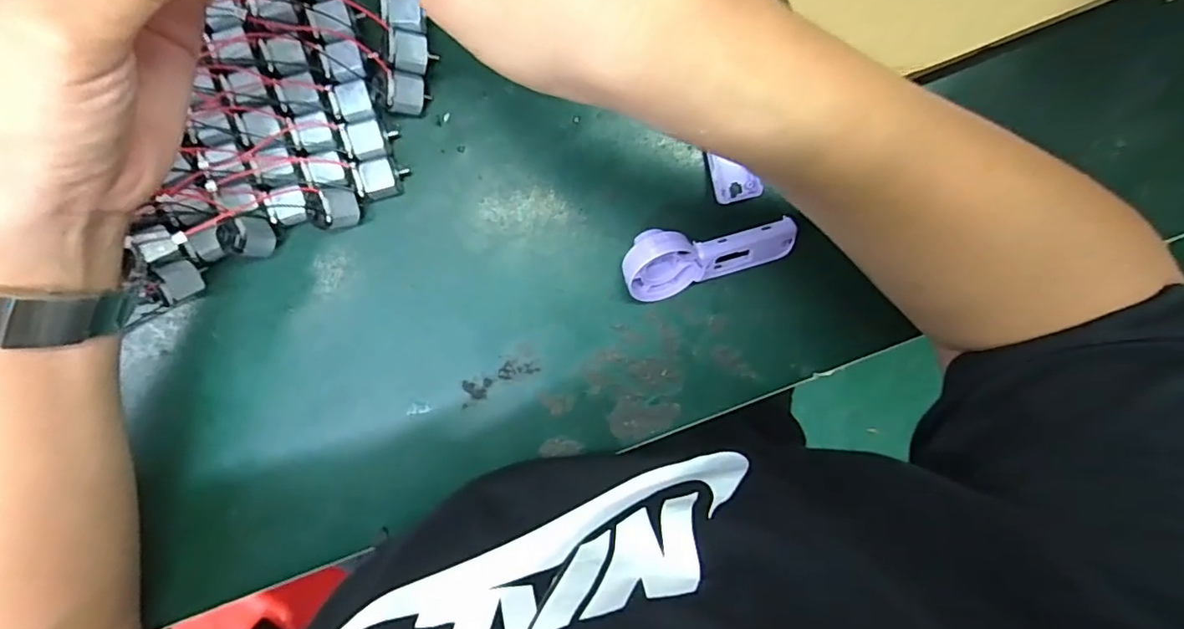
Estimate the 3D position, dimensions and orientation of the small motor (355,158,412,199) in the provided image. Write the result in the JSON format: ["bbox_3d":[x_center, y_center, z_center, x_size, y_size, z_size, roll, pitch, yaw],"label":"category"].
[{"bbox_3d":[-0.109,-0.071,0.307,0.023,0.019,0.018,-11,95,-2],"label":"small motor"}]

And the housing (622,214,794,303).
[{"bbox_3d":[0.062,-0.031,0.310,0.090,0.031,0.035,-12,95,-2],"label":"housing"}]

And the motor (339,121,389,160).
[{"bbox_3d":[-0.116,-0.090,0.303,0.023,0.015,0.018,-13,95,-2],"label":"motor"}]

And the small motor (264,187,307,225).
[{"bbox_3d":[-0.156,-0.056,0.304,0.018,0.017,0.017,-10,95,-2],"label":"small motor"}]

